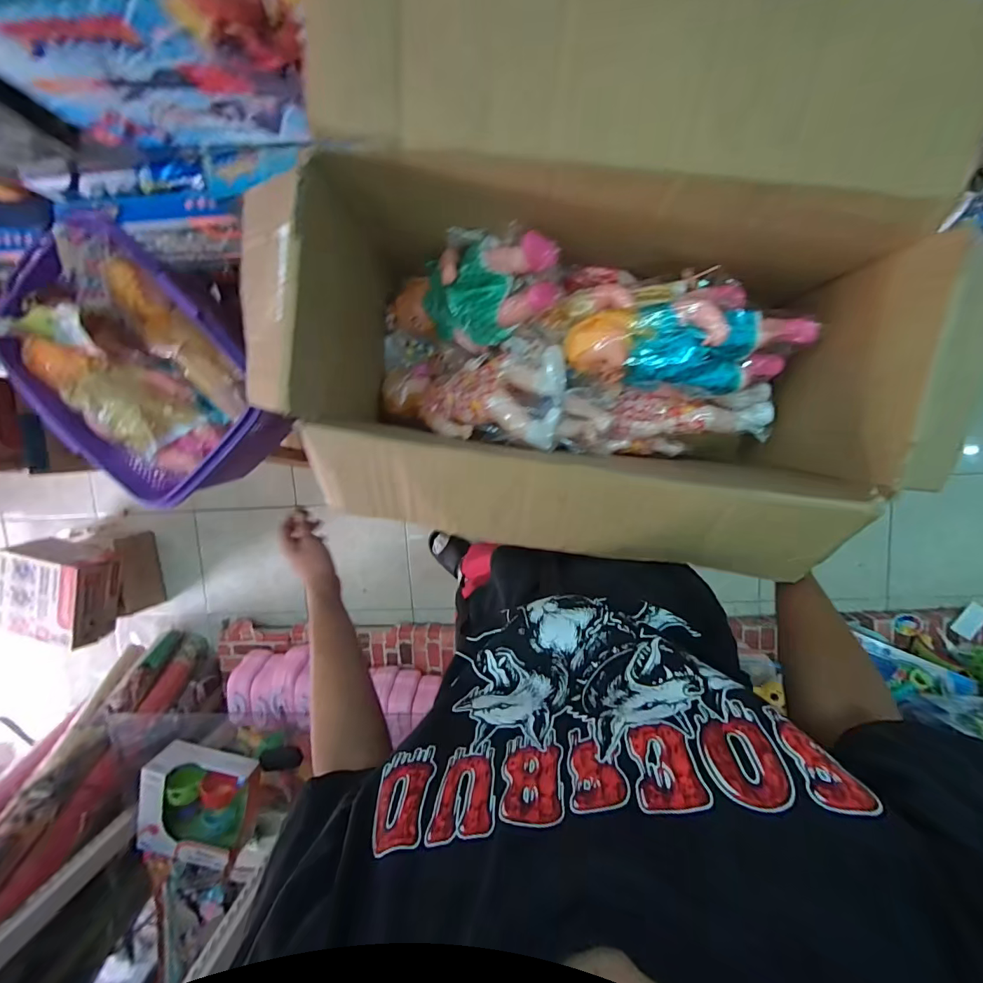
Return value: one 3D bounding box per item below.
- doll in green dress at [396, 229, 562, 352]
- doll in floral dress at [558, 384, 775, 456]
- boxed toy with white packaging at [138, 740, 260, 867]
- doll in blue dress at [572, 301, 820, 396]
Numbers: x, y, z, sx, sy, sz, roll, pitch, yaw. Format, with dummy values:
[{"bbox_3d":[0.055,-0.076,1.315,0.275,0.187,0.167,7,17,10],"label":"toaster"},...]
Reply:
[{"bbox_3d":[-0.038,-0.286,0.648,0.284,0.070,0.138,5,99,39],"label":"doll in green dress"},{"bbox_3d":[0.251,-0.126,0.688,0.290,0.068,0.130,0,97,3],"label":"doll in floral dress"},{"bbox_3d":[-0.737,0.790,1.113,0.245,0.104,0.241,10,98,2],"label":"boxed toy with white packaging"},{"bbox_3d":[0.262,-0.192,0.596,0.314,0.082,0.102,6,97,2],"label":"doll in blue dress"}]

